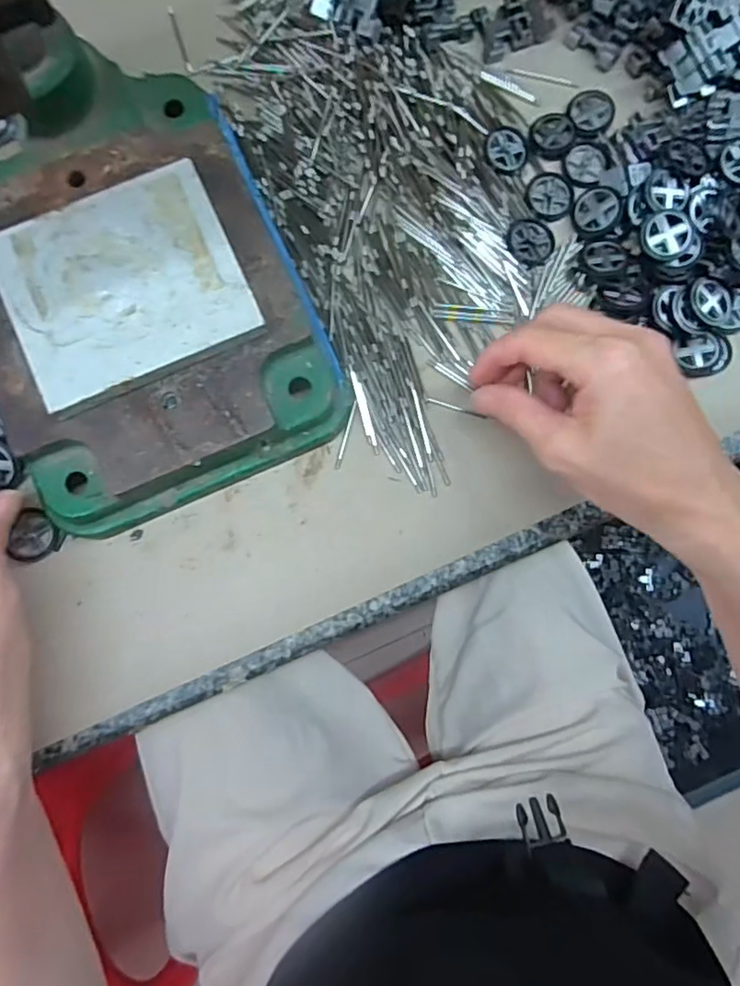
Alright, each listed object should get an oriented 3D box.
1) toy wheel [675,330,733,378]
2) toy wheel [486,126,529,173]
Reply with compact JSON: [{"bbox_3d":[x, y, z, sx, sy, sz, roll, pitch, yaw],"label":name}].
[{"bbox_3d":[0.186,-0.076,0.330,0.030,0.009,0.023,-4,84,-2],"label":"toy wheel"},{"bbox_3d":[0.080,-0.200,0.347,0.024,0.004,0.026,0,84,-1],"label":"toy wheel"}]

